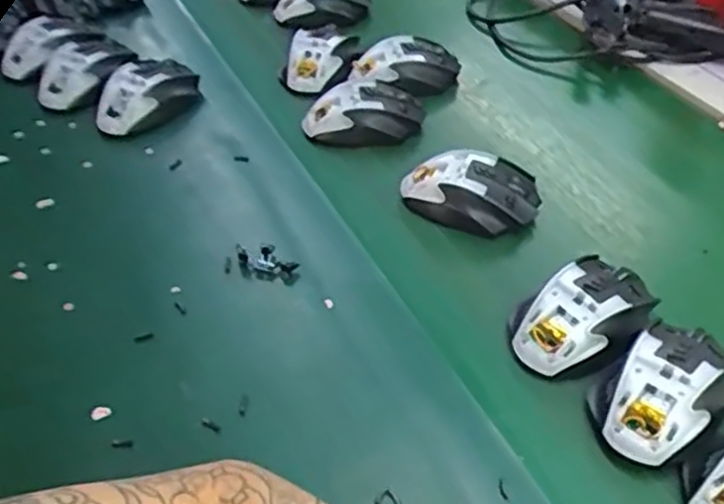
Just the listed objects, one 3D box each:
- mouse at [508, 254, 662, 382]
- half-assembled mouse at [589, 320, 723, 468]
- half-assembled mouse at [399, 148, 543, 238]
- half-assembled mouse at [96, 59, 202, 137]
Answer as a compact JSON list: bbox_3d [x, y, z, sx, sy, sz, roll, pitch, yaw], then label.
[{"bbox_3d":[0.160,0.049,0.517,0.107,0.046,0.075,-21,47,-19],"label":"mouse"},{"bbox_3d":[0.199,0.090,0.470,0.108,0.044,0.071,-29,50,-25],"label":"half-assembled mouse"},{"bbox_3d":[0.094,-0.056,0.621,0.117,0.042,0.065,13,46,15],"label":"half-assembled mouse"},{"bbox_3d":[-0.215,-0.156,0.724,0.071,0.039,0.106,19,48,20],"label":"half-assembled mouse"}]

